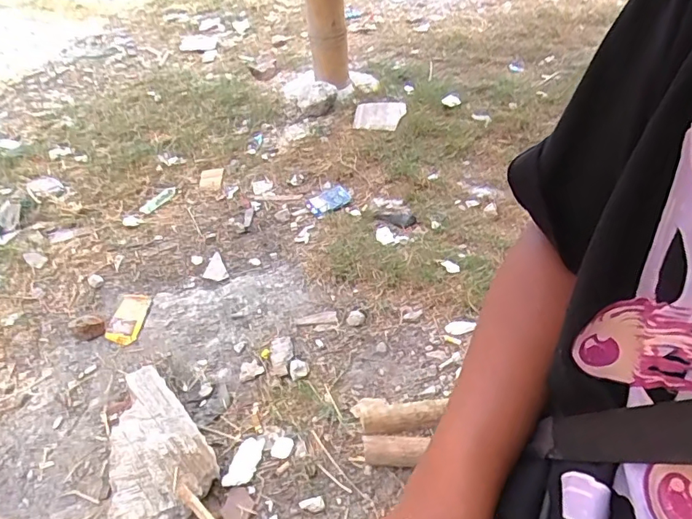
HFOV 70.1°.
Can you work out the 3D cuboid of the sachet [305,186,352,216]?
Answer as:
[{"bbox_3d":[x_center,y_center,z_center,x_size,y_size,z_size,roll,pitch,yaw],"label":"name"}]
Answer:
[{"bbox_3d":[-0.042,-0.147,1.228,0.114,0.013,0.073,-29,57,-24],"label":"sachet"}]

